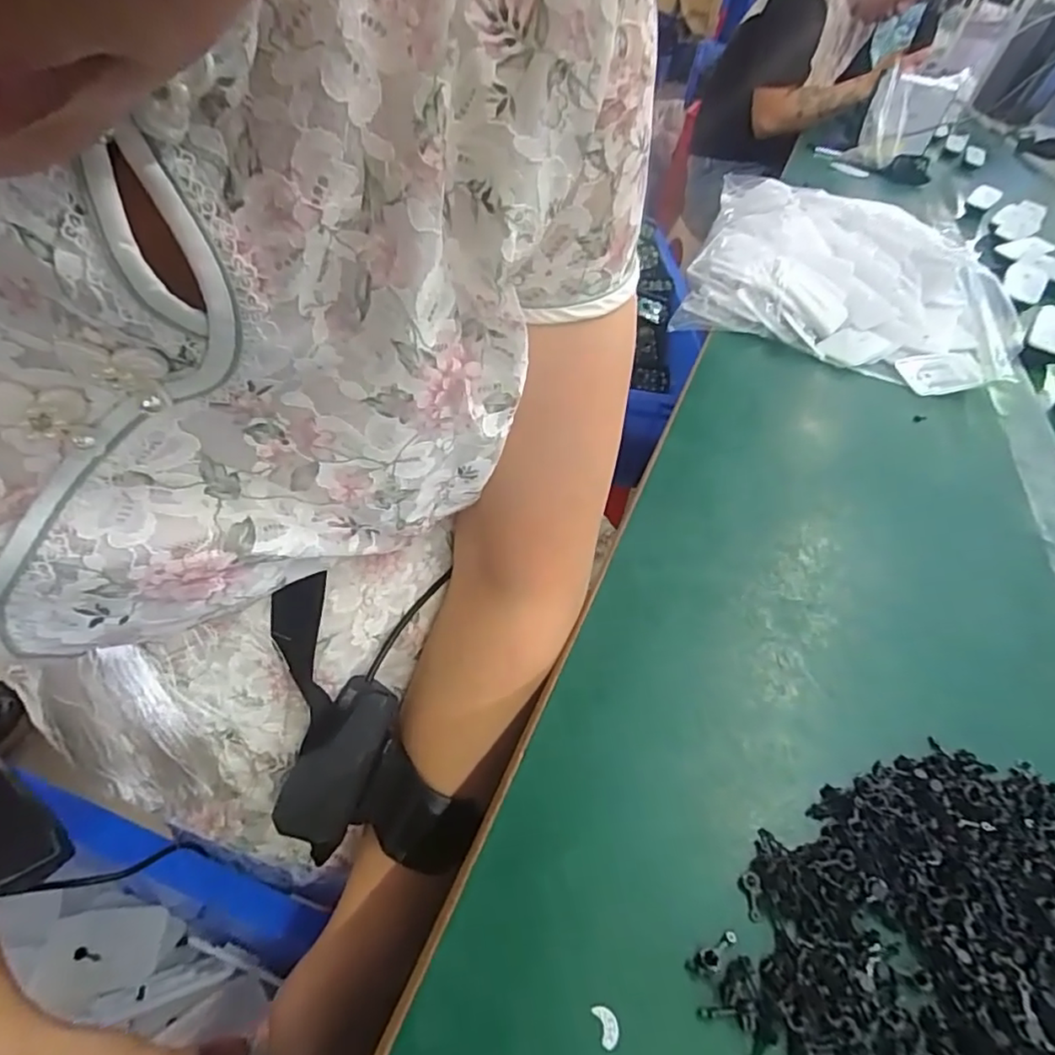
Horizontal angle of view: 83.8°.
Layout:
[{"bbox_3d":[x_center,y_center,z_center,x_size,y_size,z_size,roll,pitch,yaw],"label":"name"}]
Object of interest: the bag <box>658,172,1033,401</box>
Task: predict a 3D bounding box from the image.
[{"bbox_3d":[0.323,-0.257,0.596,0.287,0.085,0.278,18,44,14],"label":"bag"}]

